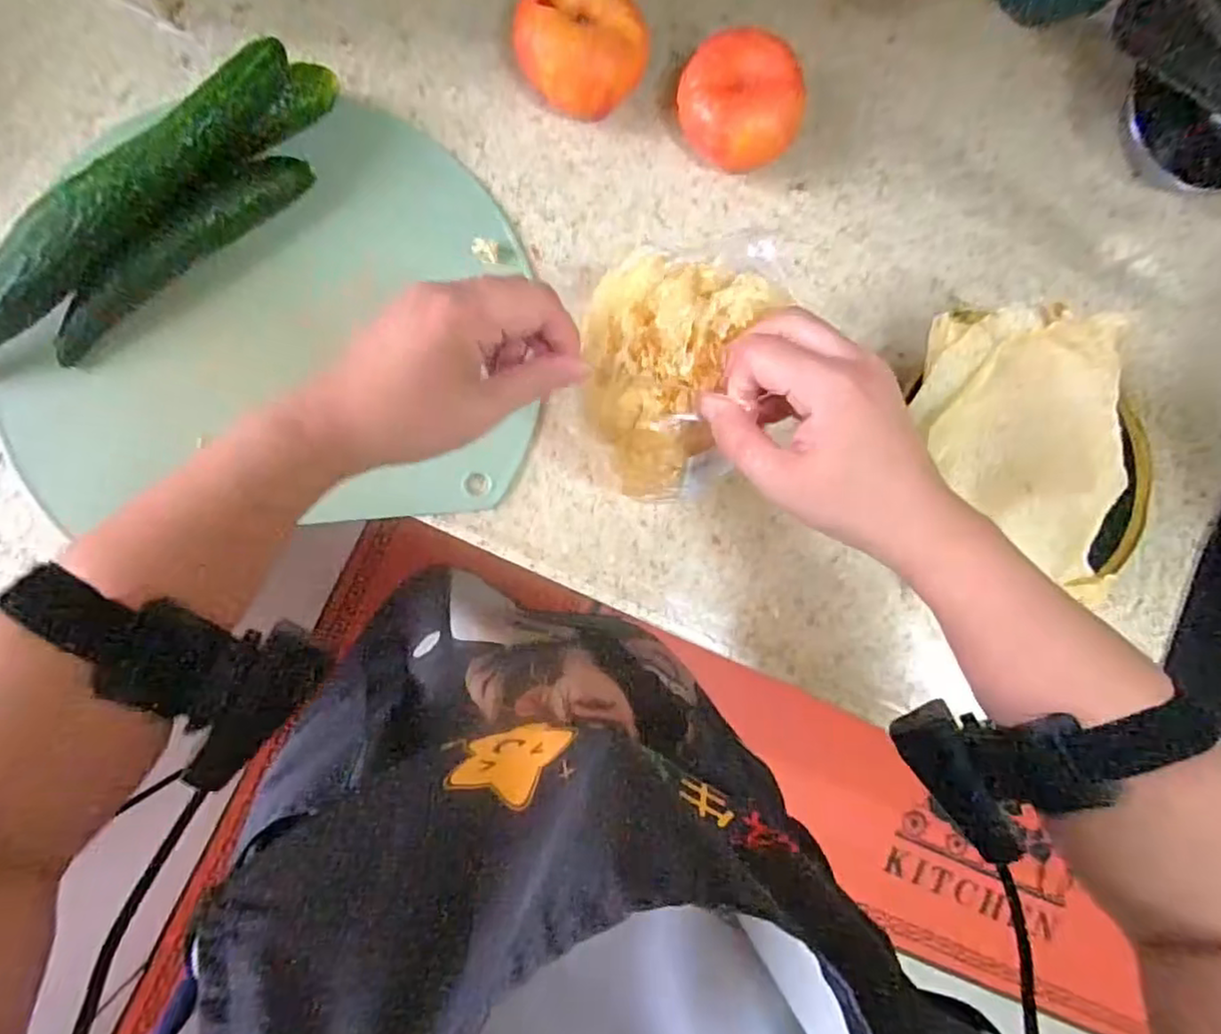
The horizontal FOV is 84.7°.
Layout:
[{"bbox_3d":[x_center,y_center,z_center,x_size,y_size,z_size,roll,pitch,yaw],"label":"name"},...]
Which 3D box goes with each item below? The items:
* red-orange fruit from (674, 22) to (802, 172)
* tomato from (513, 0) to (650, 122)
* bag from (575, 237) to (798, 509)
[{"bbox_3d":[0.088,-0.285,0.476,0.082,0.057,0.083,14,84,-5],"label":"red-orange fruit"},{"bbox_3d":[-0.021,-0.323,0.463,0.087,0.058,0.090,1,85,-7],"label":"tomato"},{"bbox_3d":[0.033,-0.083,0.352,0.090,0.054,0.137,15,84,-6],"label":"bag"}]

